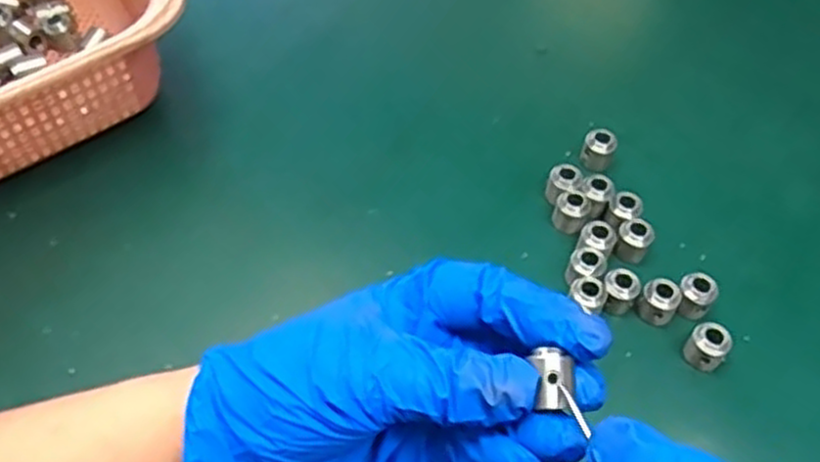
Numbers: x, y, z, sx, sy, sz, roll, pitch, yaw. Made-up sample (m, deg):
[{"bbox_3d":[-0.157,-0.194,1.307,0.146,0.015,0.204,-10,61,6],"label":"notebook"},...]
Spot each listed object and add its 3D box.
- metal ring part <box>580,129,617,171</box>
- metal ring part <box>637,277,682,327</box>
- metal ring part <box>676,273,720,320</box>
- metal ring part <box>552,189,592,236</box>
[{"bbox_3d":[0.097,-0.042,0.396,0.015,0.017,0.013,32,59,19],"label":"metal ring part"},{"bbox_3d":[0.112,0.032,0.348,0.016,0.018,0.013,26,58,16],"label":"metal ring part"},{"bbox_3d":[0.128,0.030,0.349,0.016,0.020,0.014,38,61,22],"label":"metal ring part"},{"bbox_3d":[0.079,-0.009,0.377,0.016,0.017,0.017,1,54,-1],"label":"metal ring part"}]

